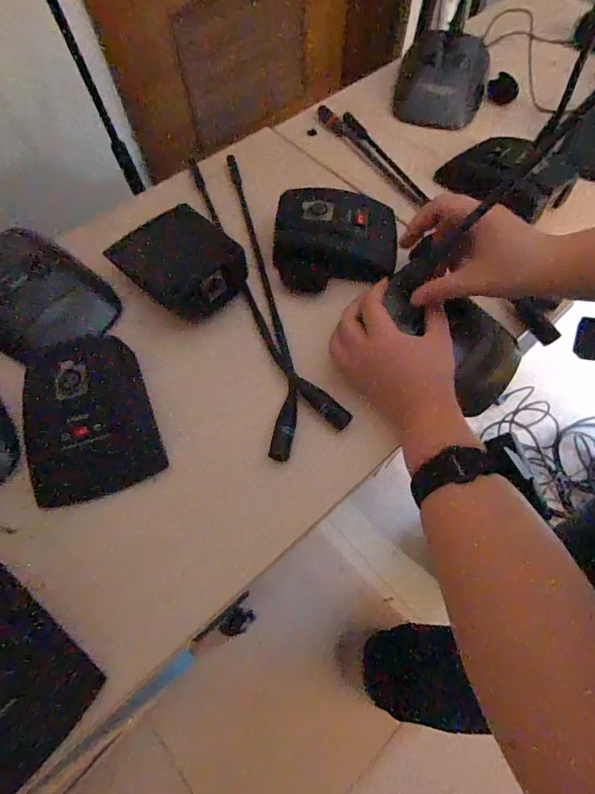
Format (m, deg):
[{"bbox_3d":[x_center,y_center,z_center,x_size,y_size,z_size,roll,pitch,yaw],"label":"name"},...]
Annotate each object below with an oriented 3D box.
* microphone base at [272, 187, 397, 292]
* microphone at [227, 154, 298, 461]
[{"bbox_3d":[0.041,-0.167,0.419,0.130,0.045,0.113,4,65,3],"label":"microphone base"},{"bbox_3d":[-0.041,-0.136,0.421,0.033,0.016,0.411,-9,65,-3],"label":"microphone"}]

